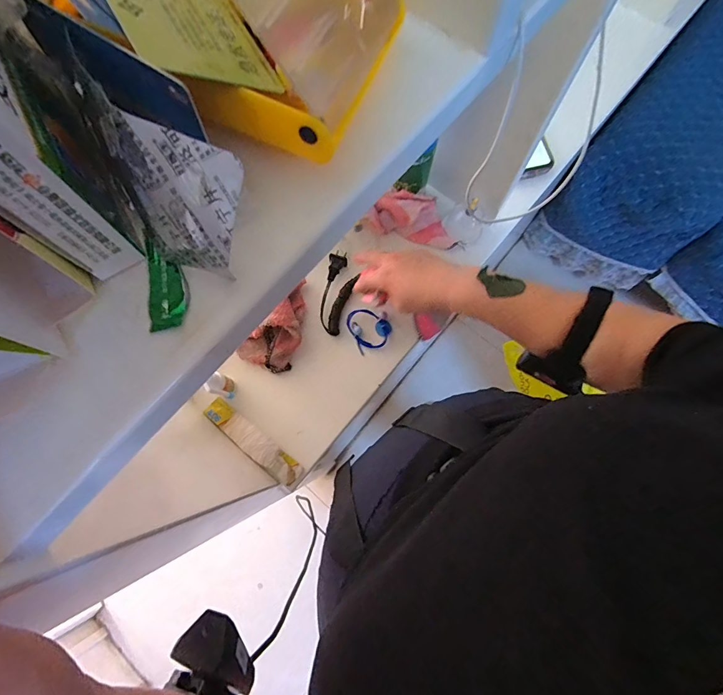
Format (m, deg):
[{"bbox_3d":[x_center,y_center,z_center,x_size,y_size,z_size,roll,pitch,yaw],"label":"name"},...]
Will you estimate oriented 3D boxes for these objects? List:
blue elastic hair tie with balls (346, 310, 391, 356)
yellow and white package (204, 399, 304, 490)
[{"bbox_3d":[0.013,-0.028,0.553,0.056,0.020,0.057,0,76,2],"label":"blue elastic hair tie with balls"},{"bbox_3d":[-0.143,0.124,0.517,0.154,0.012,0.031,37,80,10],"label":"yellow and white package"}]

